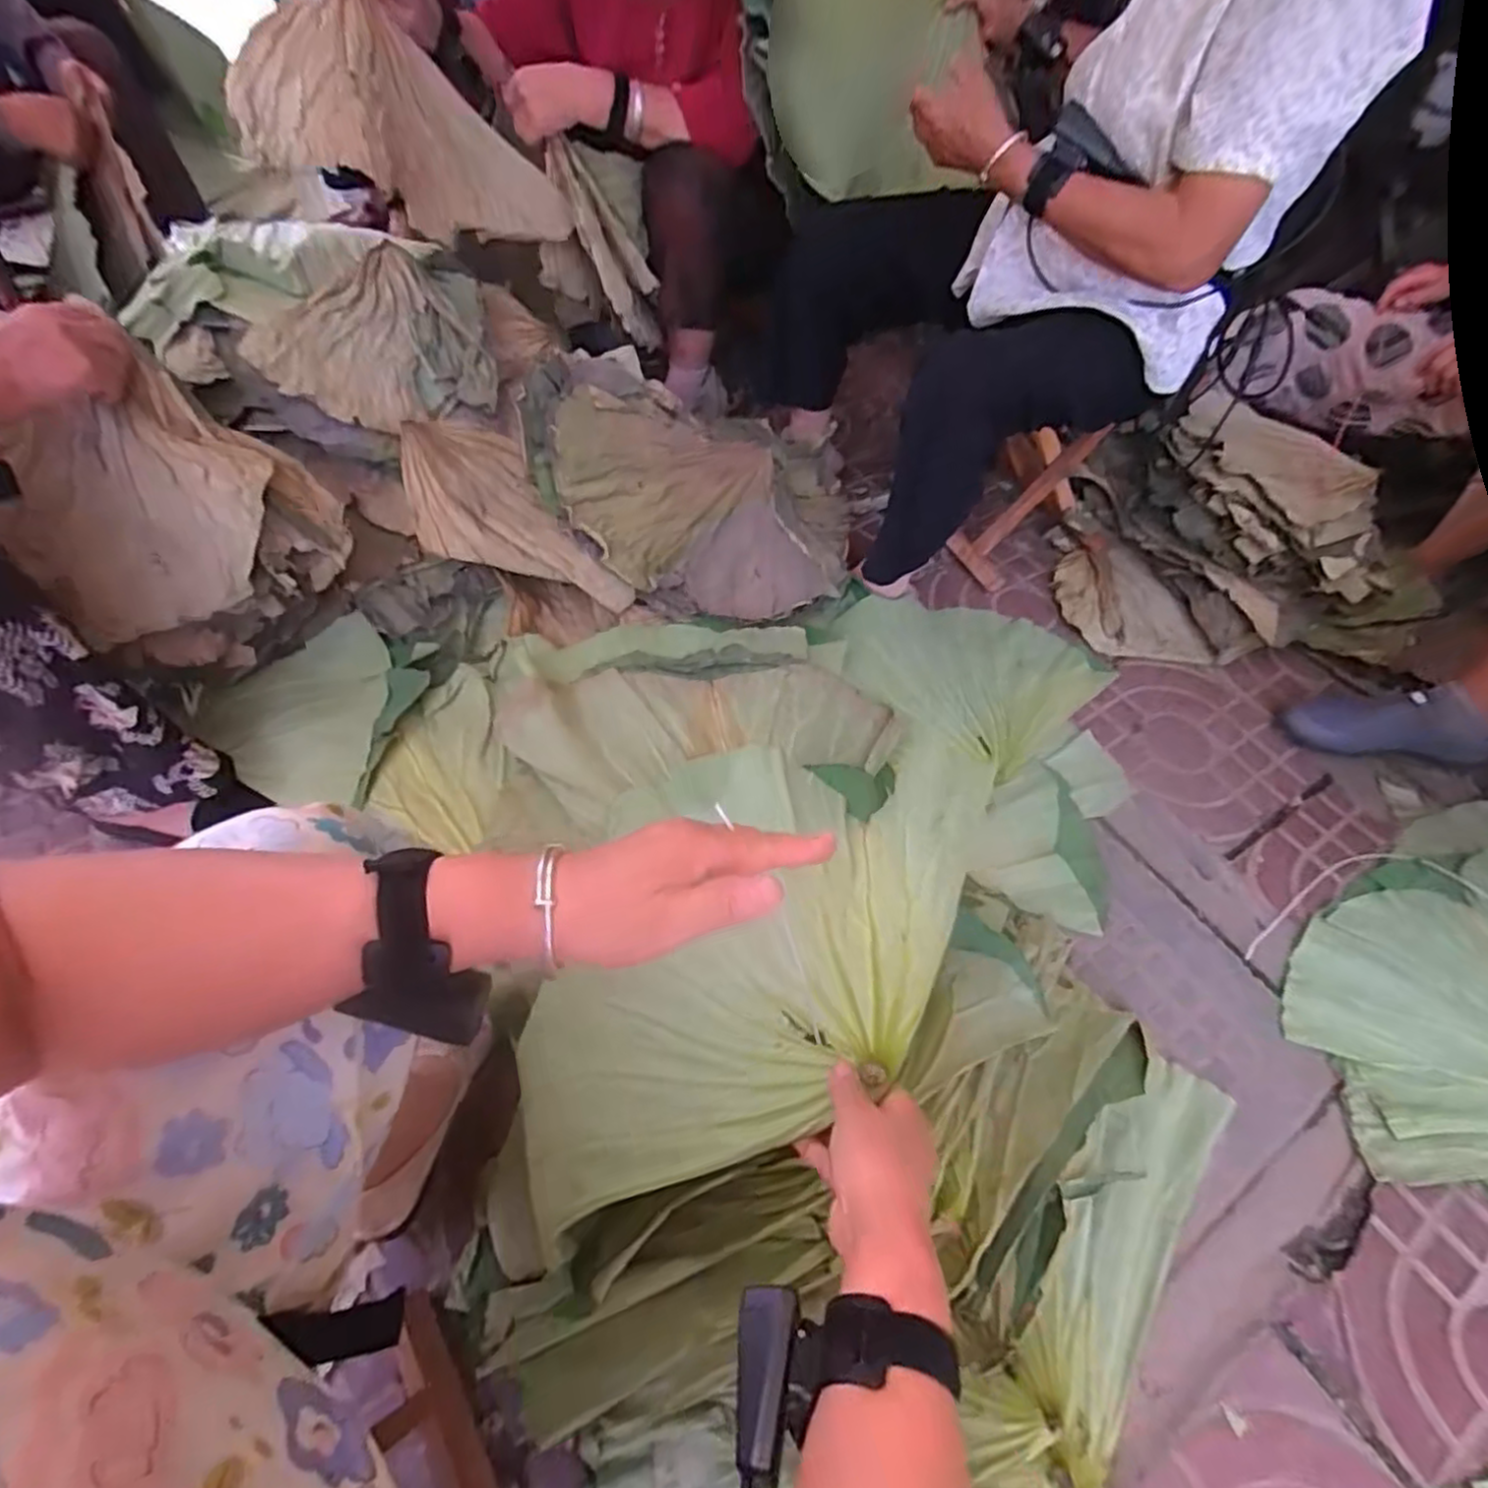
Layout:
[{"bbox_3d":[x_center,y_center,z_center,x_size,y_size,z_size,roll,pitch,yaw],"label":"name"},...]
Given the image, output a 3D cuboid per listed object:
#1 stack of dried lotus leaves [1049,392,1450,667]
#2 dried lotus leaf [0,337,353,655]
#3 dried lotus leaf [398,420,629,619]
[{"bbox_3d":[0.755,-0.345,1.108,0.473,0.211,0.408,3,57,-1],"label":"stack of dried lotus leaves"},{"bbox_3d":[-0.577,-0.233,0.694,0.285,0.242,0.090,-31,20,-17],"label":"dried lotus leaf"},{"bbox_3d":[-0.261,-0.287,0.870,0.301,0.096,0.184,26,57,-34],"label":"dried lotus leaf"}]

